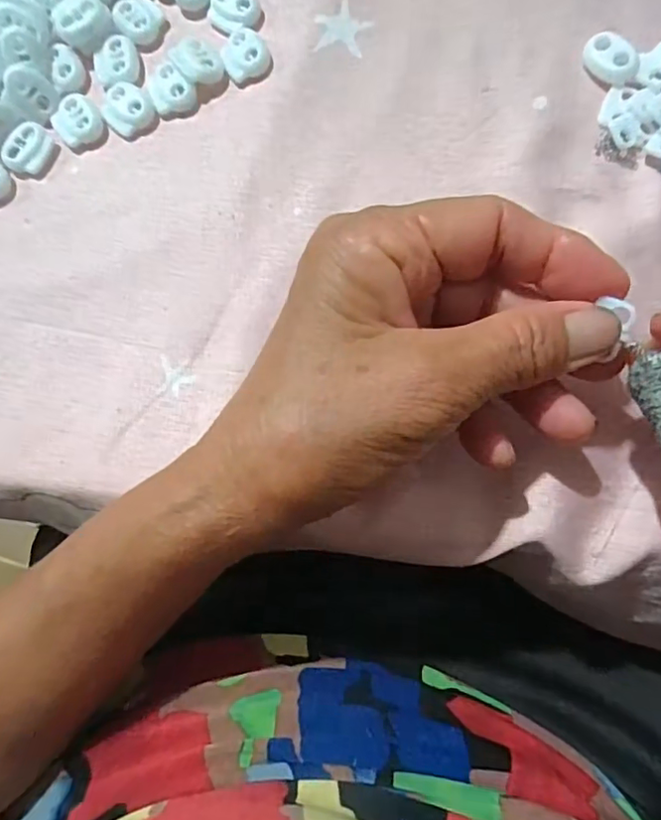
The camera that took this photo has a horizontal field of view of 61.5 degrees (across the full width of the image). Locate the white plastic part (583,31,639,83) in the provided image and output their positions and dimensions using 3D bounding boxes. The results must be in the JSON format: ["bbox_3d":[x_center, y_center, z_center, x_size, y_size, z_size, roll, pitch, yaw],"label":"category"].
[{"bbox_3d":[0.108,-0.136,0.214,0.013,0.008,0.021,-30,80,1],"label":"white plastic part"}]

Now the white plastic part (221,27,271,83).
[{"bbox_3d":[-0.035,-0.148,0.230,0.019,0.005,0.022,-23,81,2],"label":"white plastic part"}]

